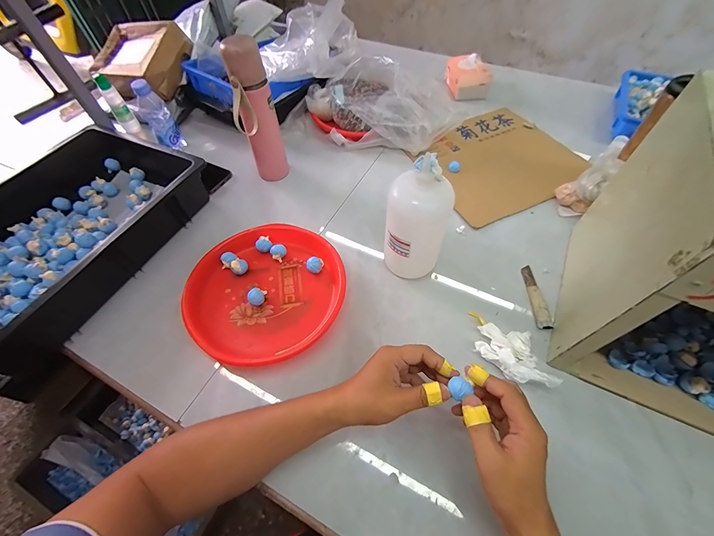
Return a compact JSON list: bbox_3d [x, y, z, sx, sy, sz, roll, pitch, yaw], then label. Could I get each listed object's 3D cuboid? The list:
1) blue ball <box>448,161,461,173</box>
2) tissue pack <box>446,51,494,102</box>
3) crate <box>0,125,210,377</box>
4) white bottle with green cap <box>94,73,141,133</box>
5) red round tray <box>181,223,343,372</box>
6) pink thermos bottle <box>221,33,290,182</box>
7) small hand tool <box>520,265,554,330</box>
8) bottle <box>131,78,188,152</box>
[{"bbox_3d":[0.217,-0.226,0.703,0.025,0.020,0.020,10,56,9],"label":"blue ball"},{"bbox_3d":[0.303,-0.526,0.866,0.101,0.079,0.116,-7,55,-2],"label":"tissue pack"},{"bbox_3d":[-0.510,-0.076,0.575,0.316,0.094,0.485,23,59,18],"label":"crate"},{"bbox_3d":[-0.579,-0.392,0.766,0.038,0.129,0.045,-33,60,-19],"label":"white bottle with green cap"},{"bbox_3d":[-0.149,0.038,0.526,0.246,0.042,0.244,-1,55,2],"label":"red round tray"},{"bbox_3d":[-0.188,-0.277,0.610,0.072,0.269,0.060,-11,55,-5],"label":"pink thermos bottle"},{"bbox_3d":[0.295,0.045,0.522,0.025,0.009,0.118,1,55,4],"label":"small hand tool"},{"bbox_3d":[-0.441,-0.329,0.705,0.056,0.152,0.051,-29,59,-17],"label":"bottle"}]

